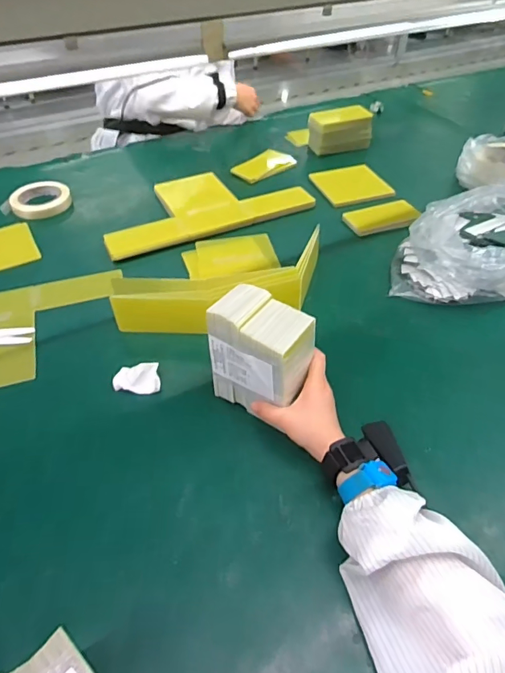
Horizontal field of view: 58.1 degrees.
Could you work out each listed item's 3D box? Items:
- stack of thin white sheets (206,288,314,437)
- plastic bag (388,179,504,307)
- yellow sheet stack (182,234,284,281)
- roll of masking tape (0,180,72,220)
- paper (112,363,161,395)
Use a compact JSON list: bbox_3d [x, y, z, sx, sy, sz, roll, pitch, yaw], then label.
[{"bbox_3d":[0.013,0.020,0.536,0.106,0.129,0.076,26,52,23],"label":"stack of thin white sheets"},{"bbox_3d":[0.405,-0.157,0.764,0.382,0.098,0.199,-28,51,-25],"label":"plastic bag"},{"bbox_3d":[-0.040,-0.147,0.818,0.159,0.009,0.108,-9,46,-8],"label":"yellow sheet stack"},{"bbox_3d":[-0.439,-0.279,0.930,0.110,0.031,0.106,0,45,0],"label":"roll of masking tape"},{"bbox_3d":[-0.154,0.055,0.604,0.061,0.023,0.037,2,45,2],"label":"paper"}]

